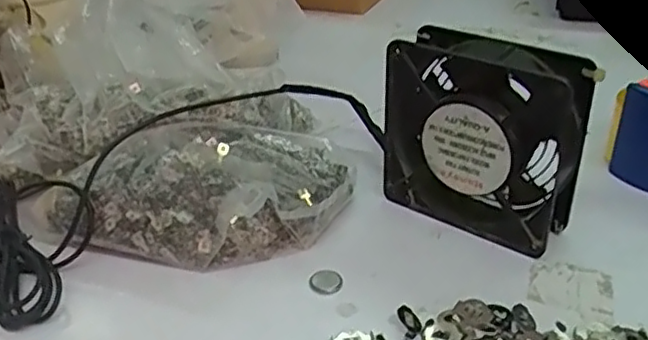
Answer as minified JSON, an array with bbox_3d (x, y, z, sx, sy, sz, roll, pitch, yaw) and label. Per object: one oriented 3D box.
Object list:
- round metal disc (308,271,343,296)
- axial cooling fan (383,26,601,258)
[{"bbox_3d":[0.001,0.066,0.388,0.019,0.004,0.020,-2,30,1],"label":"round metal disc"},{"bbox_3d":[0.100,-0.023,0.414,0.120,0.120,0.047,20,37,33],"label":"axial cooling fan"}]

